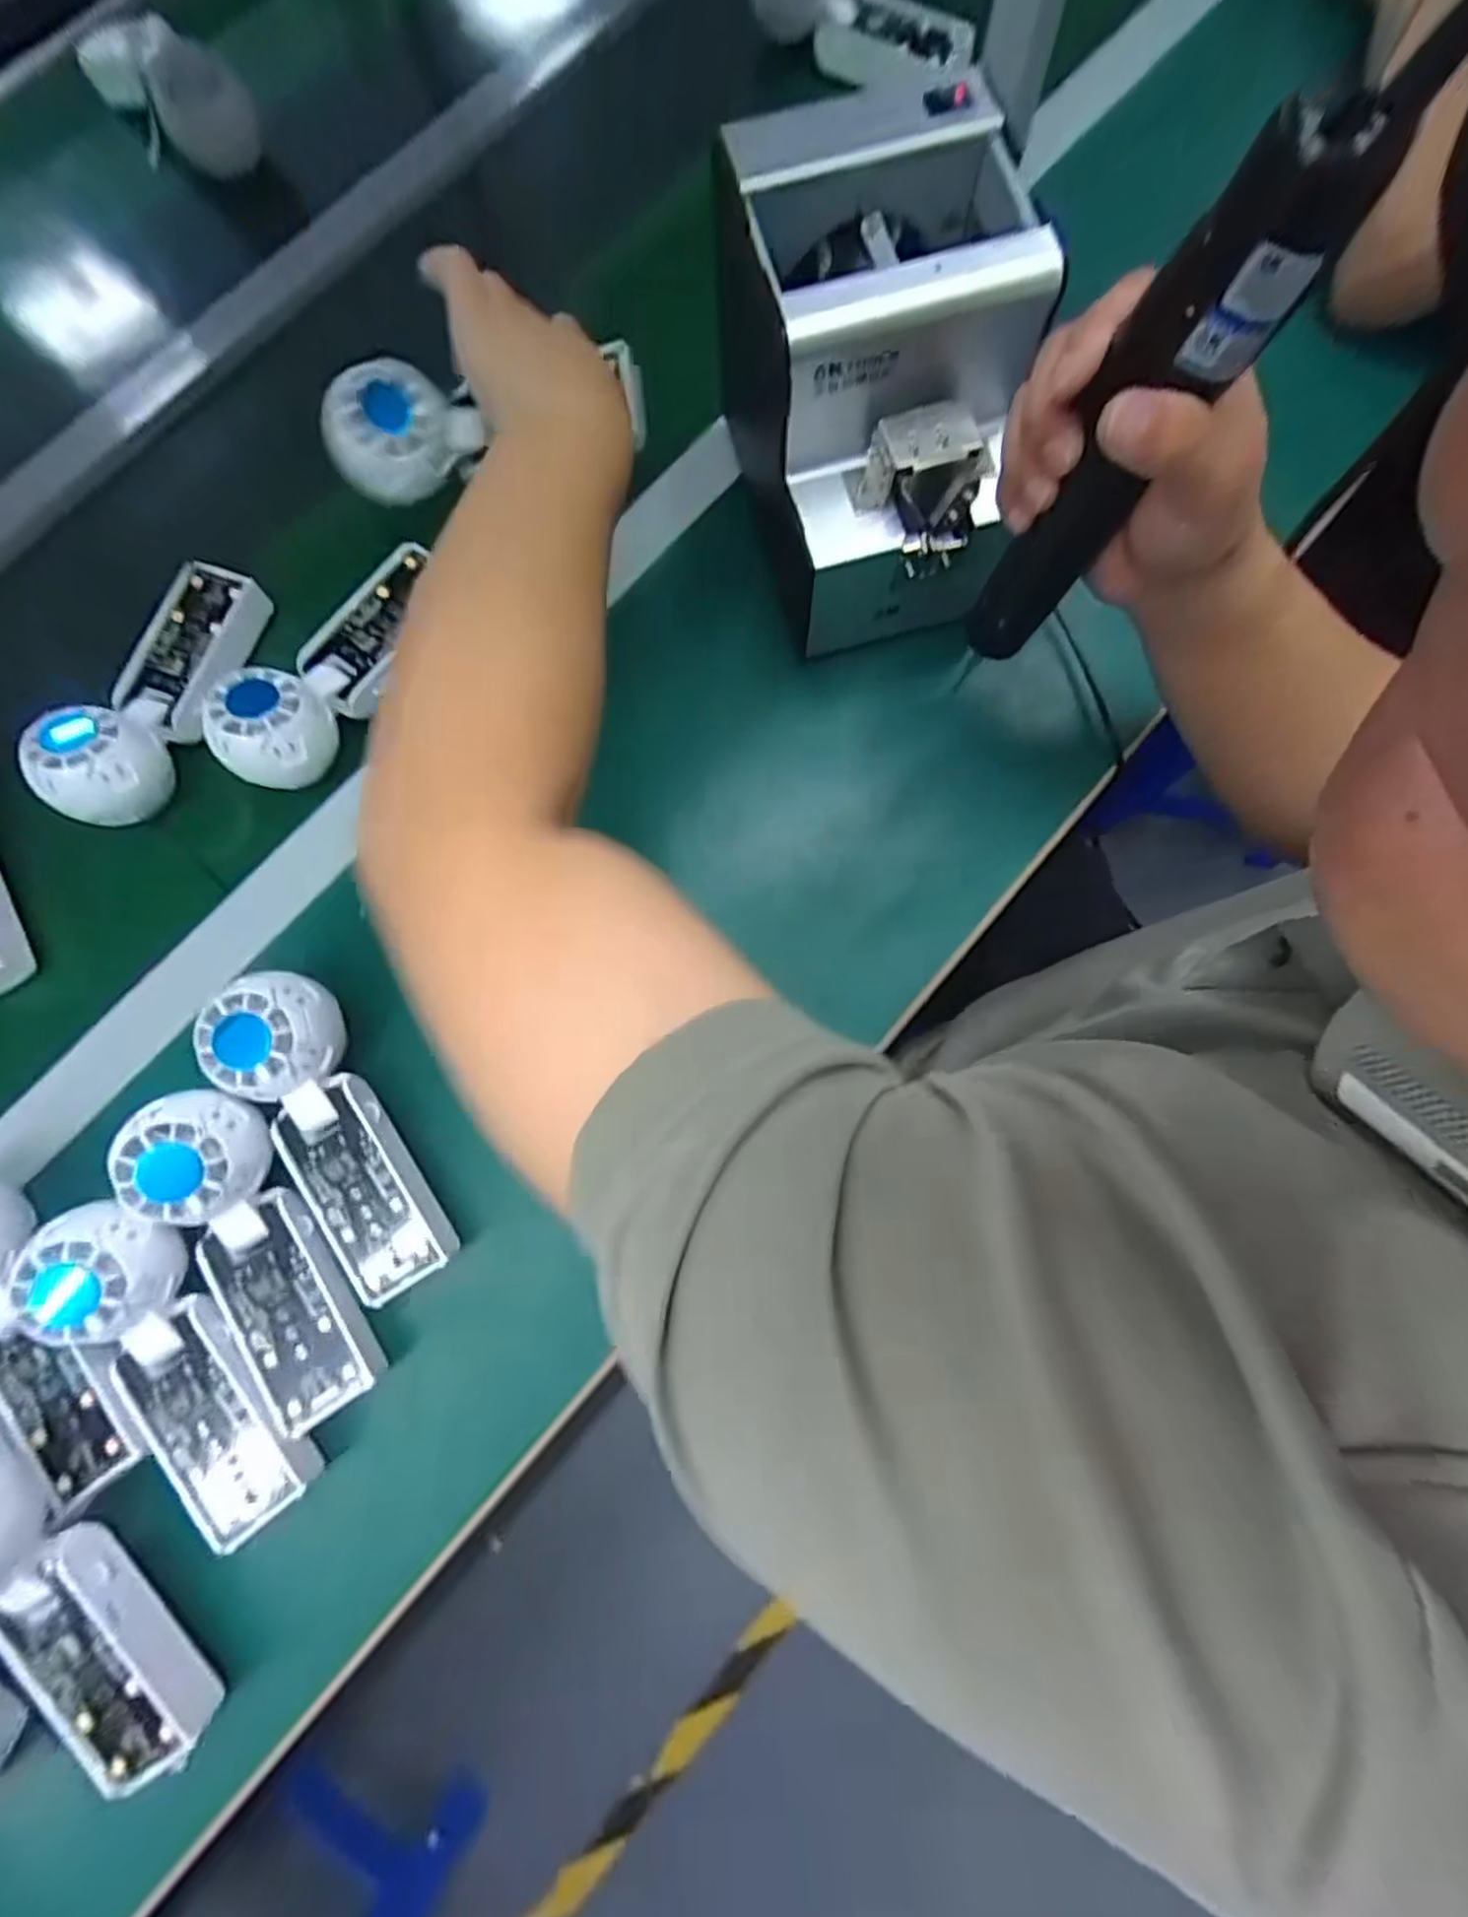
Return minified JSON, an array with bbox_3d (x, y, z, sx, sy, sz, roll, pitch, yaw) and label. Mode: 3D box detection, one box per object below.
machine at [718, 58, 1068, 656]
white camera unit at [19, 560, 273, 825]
[{"bbox_3d":[0.072,-0.287,0.363,0.134,0.139,0.177,-10,79,-1],"label":"machine"},{"bbox_3d":[-0.342,-0.160,0.410,0.059,0.047,0.172,16,80,4],"label":"white camera unit"}]

